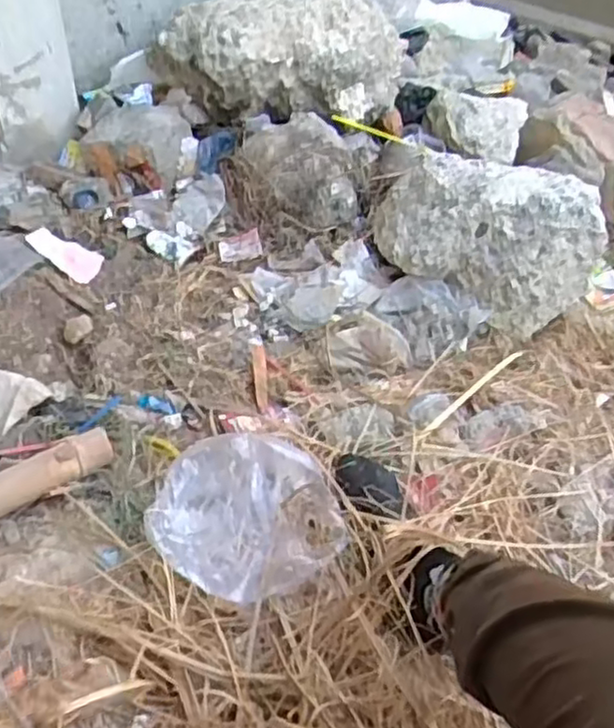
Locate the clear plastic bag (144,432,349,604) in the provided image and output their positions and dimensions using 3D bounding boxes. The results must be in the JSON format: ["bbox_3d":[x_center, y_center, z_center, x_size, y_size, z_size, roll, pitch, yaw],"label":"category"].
[{"bbox_3d":[-0.073,0.168,0.804,0.197,0.058,0.182,-11,46,-14],"label":"clear plastic bag"}]

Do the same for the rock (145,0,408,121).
[{"bbox_3d":[-0.060,-0.600,1.346,0.488,0.186,0.244,7,45,3],"label":"rock"}]

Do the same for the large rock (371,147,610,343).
[{"bbox_3d":[0.289,-0.224,1.163,0.362,0.215,0.209,19,47,14],"label":"large rock"}]

